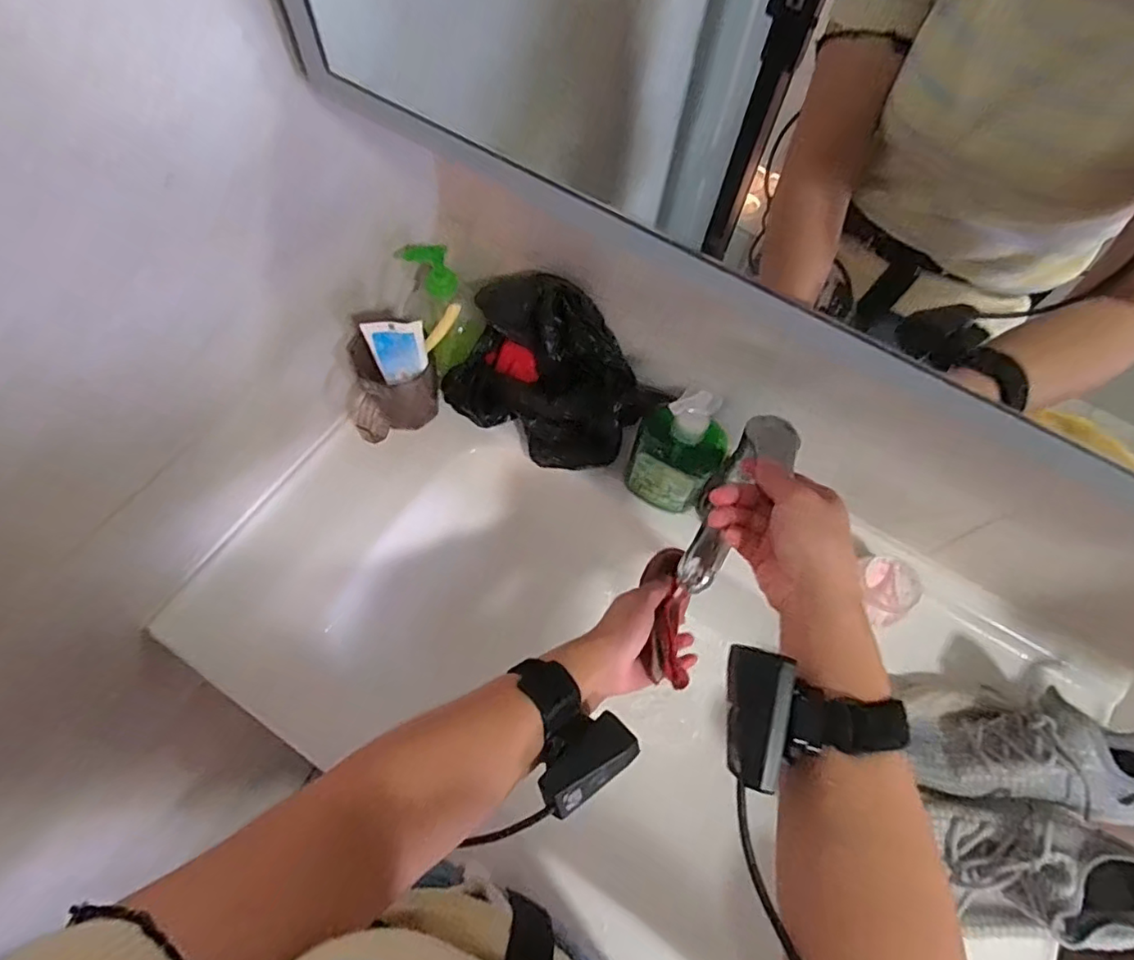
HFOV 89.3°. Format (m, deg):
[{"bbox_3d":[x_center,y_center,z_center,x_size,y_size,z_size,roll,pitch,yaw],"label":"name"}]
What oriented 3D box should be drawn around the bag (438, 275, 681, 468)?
[{"bbox_3d":[-0.018,-0.109,0.597,0.207,0.121,0.127,34,67,12],"label":"bag"}]

